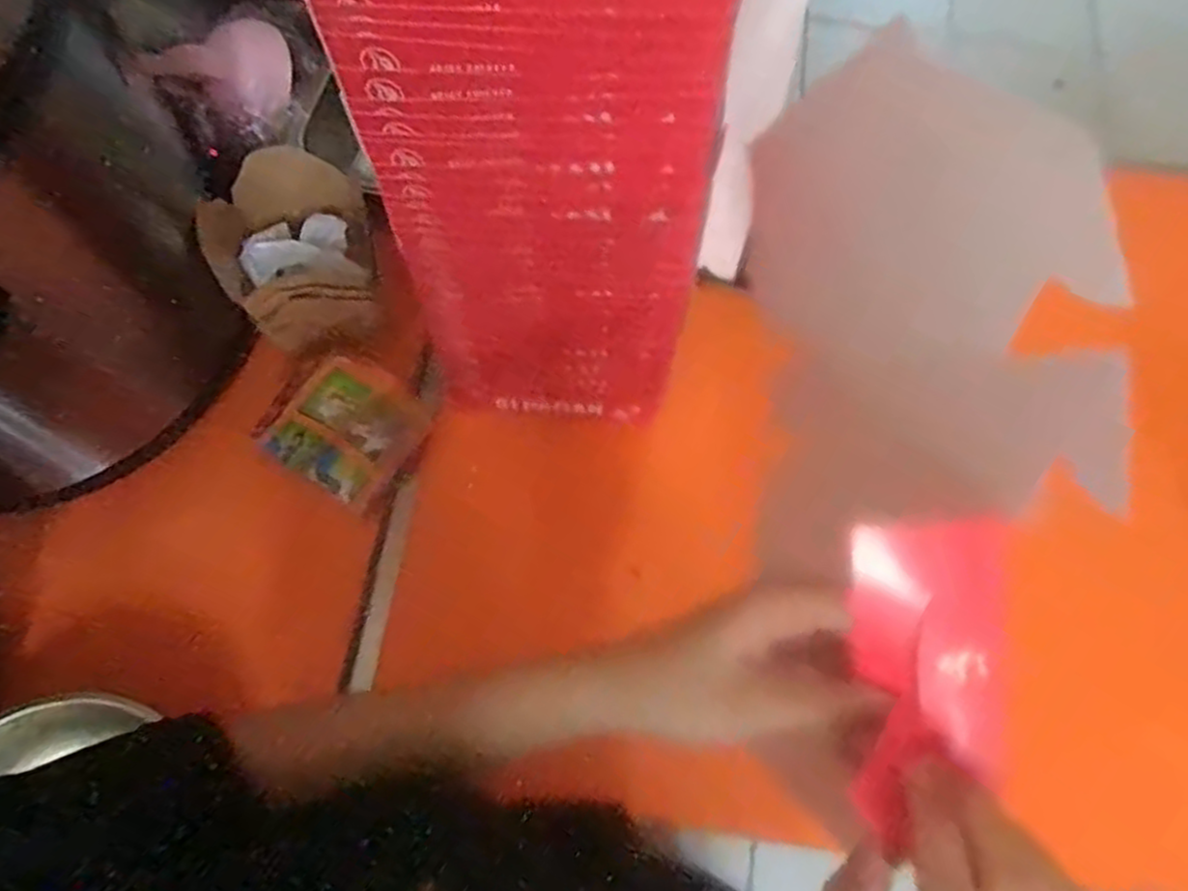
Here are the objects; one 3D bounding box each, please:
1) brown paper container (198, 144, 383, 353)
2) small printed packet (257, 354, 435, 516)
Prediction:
[{"bbox_3d":[-0.243,-0.164,0.625,0.129,0.077,0.139,-19,69,-8],"label":"brown paper container"},{"bbox_3d":[-0.206,-0.011,0.644,0.103,0.011,0.109,38,87,-8],"label":"small printed packet"}]

